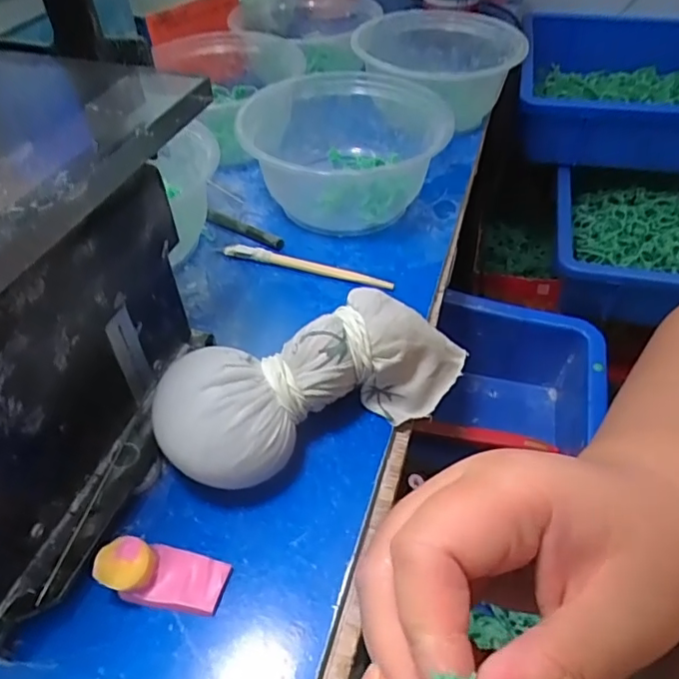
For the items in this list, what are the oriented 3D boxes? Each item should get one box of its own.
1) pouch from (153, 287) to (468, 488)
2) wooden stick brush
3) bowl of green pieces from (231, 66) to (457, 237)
[{"bbox_3d":[-0.006,0.017,0.255,0.151,0.050,0.057,-25,51,-21],"label":"pouch"},{"bbox_3d":[-0.020,-0.046,0.341,0.107,0.007,0.009,13,48,13],"label":"wooden stick brush"},{"bbox_3d":[0.002,-0.132,0.387,0.144,0.062,0.111,9,48,9],"label":"bowl of green pieces"}]

